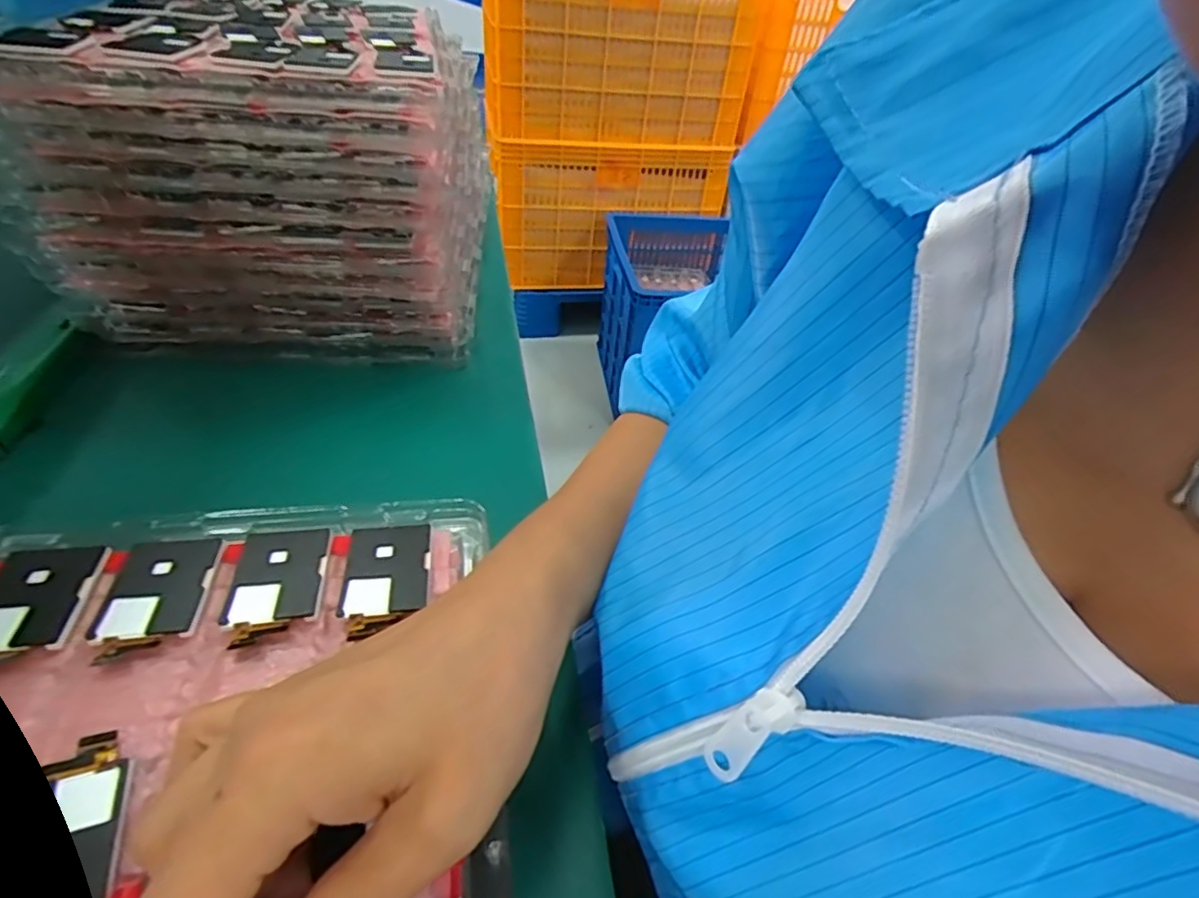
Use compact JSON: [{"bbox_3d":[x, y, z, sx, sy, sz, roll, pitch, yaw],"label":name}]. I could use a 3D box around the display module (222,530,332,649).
[{"bbox_3d":[-0.133,0.055,0.255,0.033,0.004,0.052,1,42,-15],"label":"display module"}]

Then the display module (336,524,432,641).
[{"bbox_3d":[-0.091,0.056,0.263,0.035,0.008,0.053,-2,40,-10],"label":"display module"}]

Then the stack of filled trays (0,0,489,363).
[{"bbox_3d":[-0.236,-0.221,0.473,0.258,0.182,0.271,-3,40,-11],"label":"stack of filled trays"}]

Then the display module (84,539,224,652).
[{"bbox_3d":[-0.176,0.057,0.246,0.035,0.008,0.049,-4,40,-13],"label":"display module"}]

